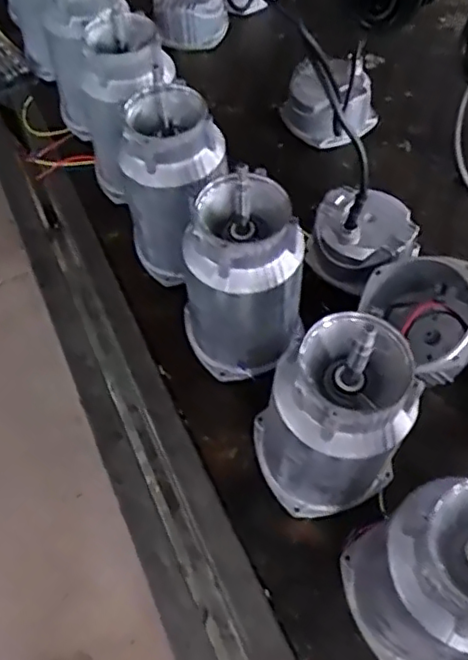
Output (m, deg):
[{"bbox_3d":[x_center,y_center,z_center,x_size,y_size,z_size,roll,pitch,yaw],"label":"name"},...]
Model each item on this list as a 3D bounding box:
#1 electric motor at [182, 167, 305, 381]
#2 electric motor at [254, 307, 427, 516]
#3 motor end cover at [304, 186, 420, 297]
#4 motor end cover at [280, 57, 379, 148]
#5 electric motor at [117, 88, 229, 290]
[{"bbox_3d":[0.009,-0.045,0.636,0.119,0.224,0.108,-13,58,-6],"label":"electric motor"},{"bbox_3d":[0.089,0.082,0.556,0.123,0.224,0.119,-1,57,2],"label":"electric motor"},{"bbox_3d":[0.157,-0.110,0.762,0.115,0.078,0.122,-31,61,-16],"label":"motor end cover"},{"bbox_3d":[0.143,-0.342,0.919,0.140,0.090,0.140,13,59,10],"label":"motor end cover"},{"bbox_3d":[-0.069,-0.164,0.711,0.101,0.223,0.105,-1,57,2],"label":"electric motor"}]

